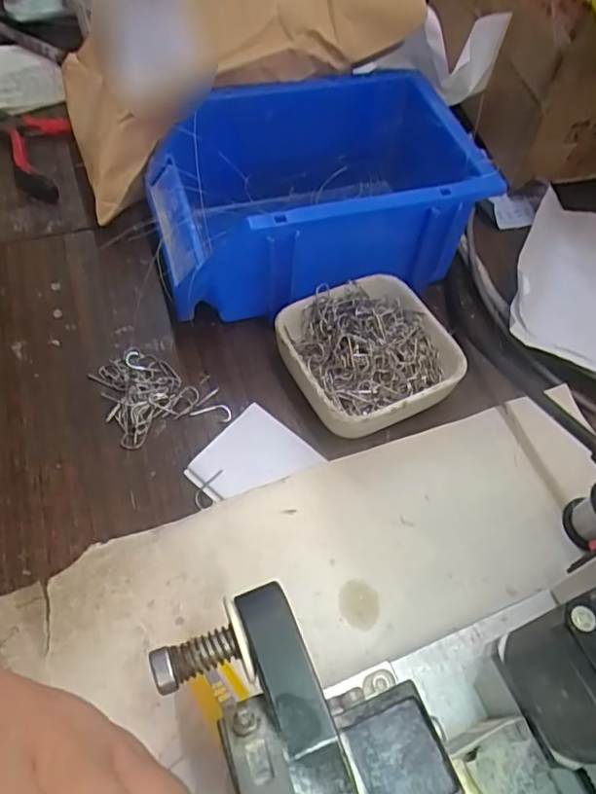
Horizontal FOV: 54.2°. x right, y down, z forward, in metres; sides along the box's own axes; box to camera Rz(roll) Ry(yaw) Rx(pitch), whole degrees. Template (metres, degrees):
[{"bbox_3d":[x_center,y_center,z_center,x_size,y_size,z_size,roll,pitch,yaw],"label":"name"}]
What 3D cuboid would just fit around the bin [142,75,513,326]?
[{"bbox_3d":[0.006,-0.118,0.349,0.176,0.083,0.125,-11,57,-9],"label":"bin"}]

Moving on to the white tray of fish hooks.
[{"bbox_3d":[0.038,-0.021,0.315,0.085,0.030,0.083,-18,59,-13],"label":"white tray of fish hooks"}]

